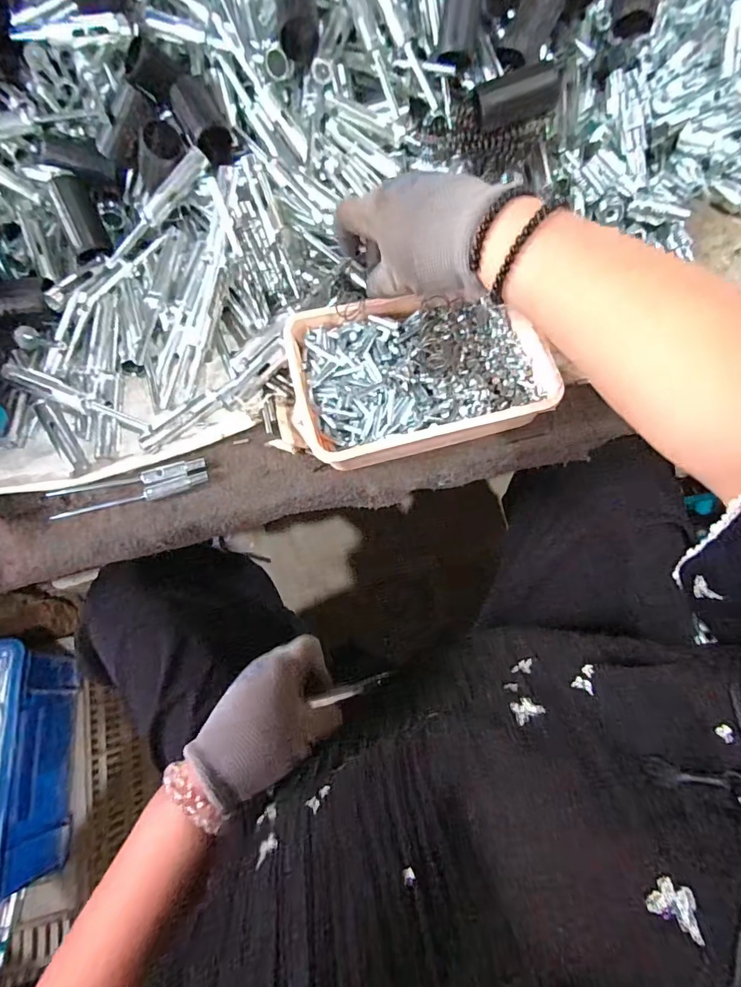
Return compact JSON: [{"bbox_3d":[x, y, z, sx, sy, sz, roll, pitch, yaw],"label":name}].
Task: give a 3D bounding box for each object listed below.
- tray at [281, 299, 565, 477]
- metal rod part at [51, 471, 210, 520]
[{"bbox_3d":[0.040,-0.101,0.389,0.204,0.039,0.140,-11,71,-2],"label":"tray"},{"bbox_3d":[-0.192,0.004,0.376,0.124,0.007,0.011,-16,71,-3],"label":"metal rod part"}]

